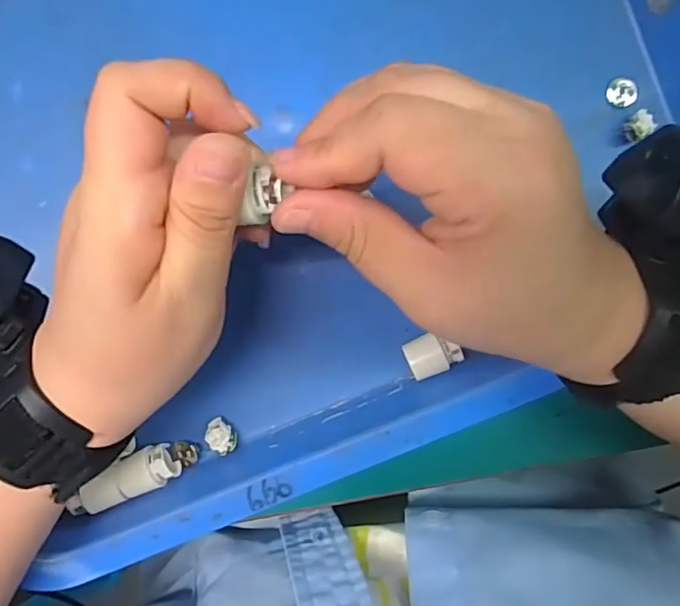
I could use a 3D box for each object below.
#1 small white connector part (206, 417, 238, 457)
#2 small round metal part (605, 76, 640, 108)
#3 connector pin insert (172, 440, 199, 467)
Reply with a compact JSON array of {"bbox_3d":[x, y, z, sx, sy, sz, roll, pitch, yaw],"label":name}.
[{"bbox_3d":[-0.062,0.069,0.288,0.013,0.010,0.018,-41,91,-2],"label":"small white connector part"},{"bbox_3d":[0.149,-0.111,0.292,0.013,0.007,0.016,-38,91,-2],"label":"small round metal part"},{"bbox_3d":[-0.081,0.079,0.292,0.014,0.004,0.012,20,89,-2],"label":"connector pin insert"}]

